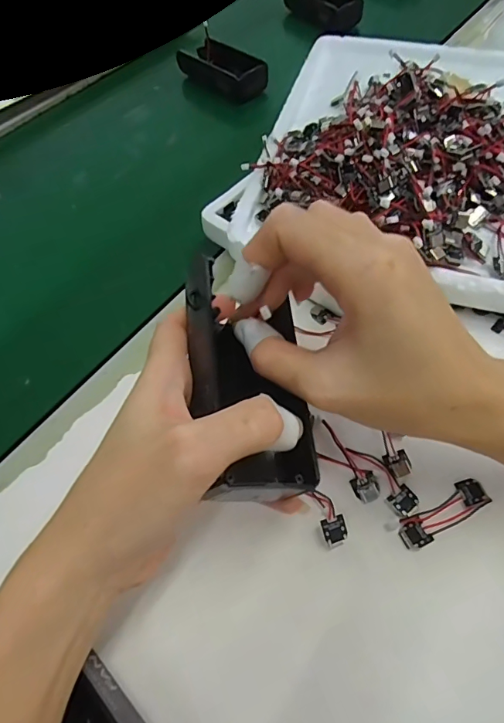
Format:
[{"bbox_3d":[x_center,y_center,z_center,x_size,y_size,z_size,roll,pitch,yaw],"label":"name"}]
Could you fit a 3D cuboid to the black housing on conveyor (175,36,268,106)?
[{"bbox_3d":[-0.032,-0.319,0.504,0.051,0.034,0.110,-38,62,-20],"label":"black housing on conveyor"}]

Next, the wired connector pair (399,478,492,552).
[{"bbox_3d":[0.094,0.074,0.224,0.049,0.004,0.015,-27,58,-14],"label":"wired connector pair"}]

